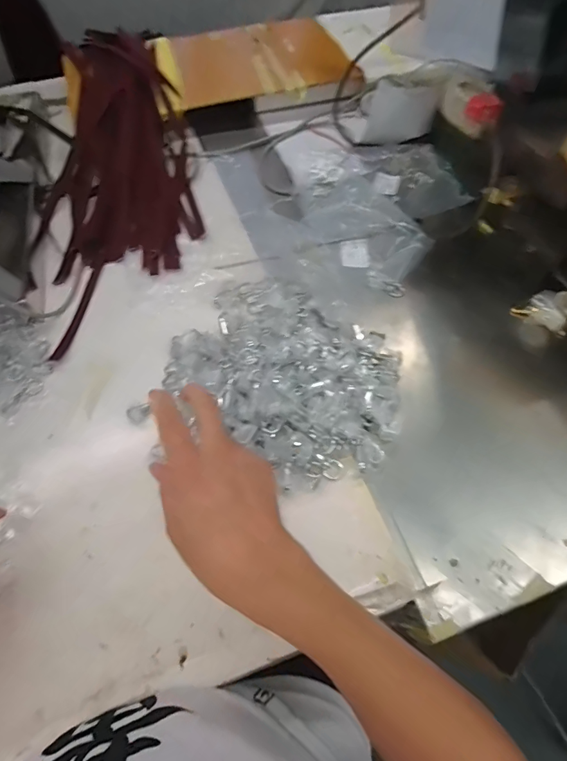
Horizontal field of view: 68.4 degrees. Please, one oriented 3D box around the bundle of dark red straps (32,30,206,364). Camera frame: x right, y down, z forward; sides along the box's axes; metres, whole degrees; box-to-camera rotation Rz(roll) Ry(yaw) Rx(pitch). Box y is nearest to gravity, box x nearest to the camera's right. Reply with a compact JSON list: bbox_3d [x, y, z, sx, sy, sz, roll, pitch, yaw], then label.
[{"bbox_3d":[-0.300,-0.404,0.741,0.261,0.085,0.779,-10,60,-5],"label":"bundle of dark red straps"}]

